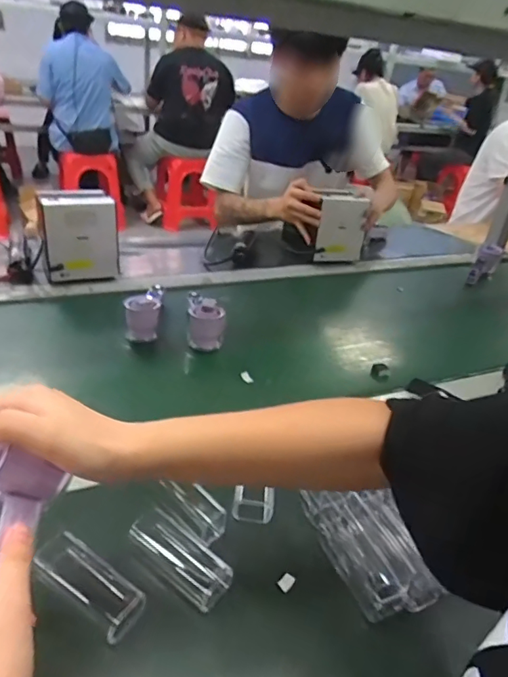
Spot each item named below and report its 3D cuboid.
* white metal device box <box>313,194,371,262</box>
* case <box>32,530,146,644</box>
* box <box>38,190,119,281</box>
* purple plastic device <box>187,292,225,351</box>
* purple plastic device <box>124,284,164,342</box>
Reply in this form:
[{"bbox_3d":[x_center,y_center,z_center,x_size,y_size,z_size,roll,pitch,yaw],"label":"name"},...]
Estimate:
[{"bbox_3d":[0.199,-0.246,1.132,0.117,0.145,0.035,-2,28,-13],"label":"white metal device box"},{"bbox_3d":[-0.140,0.212,0.427,0.101,0.033,0.040,22,33,23],"label":"case"},{"bbox_3d":[-0.321,-0.190,0.927,0.126,0.139,0.094,-5,33,-20],"label":"box"},{"bbox_3d":[-0.077,-0.026,0.797,0.056,0.081,0.047,6,31,-3],"label":"purple plastic device"},{"bbox_3d":[-0.176,-0.036,0.798,0.055,0.075,0.059,0,31,-12],"label":"purple plastic device"}]

